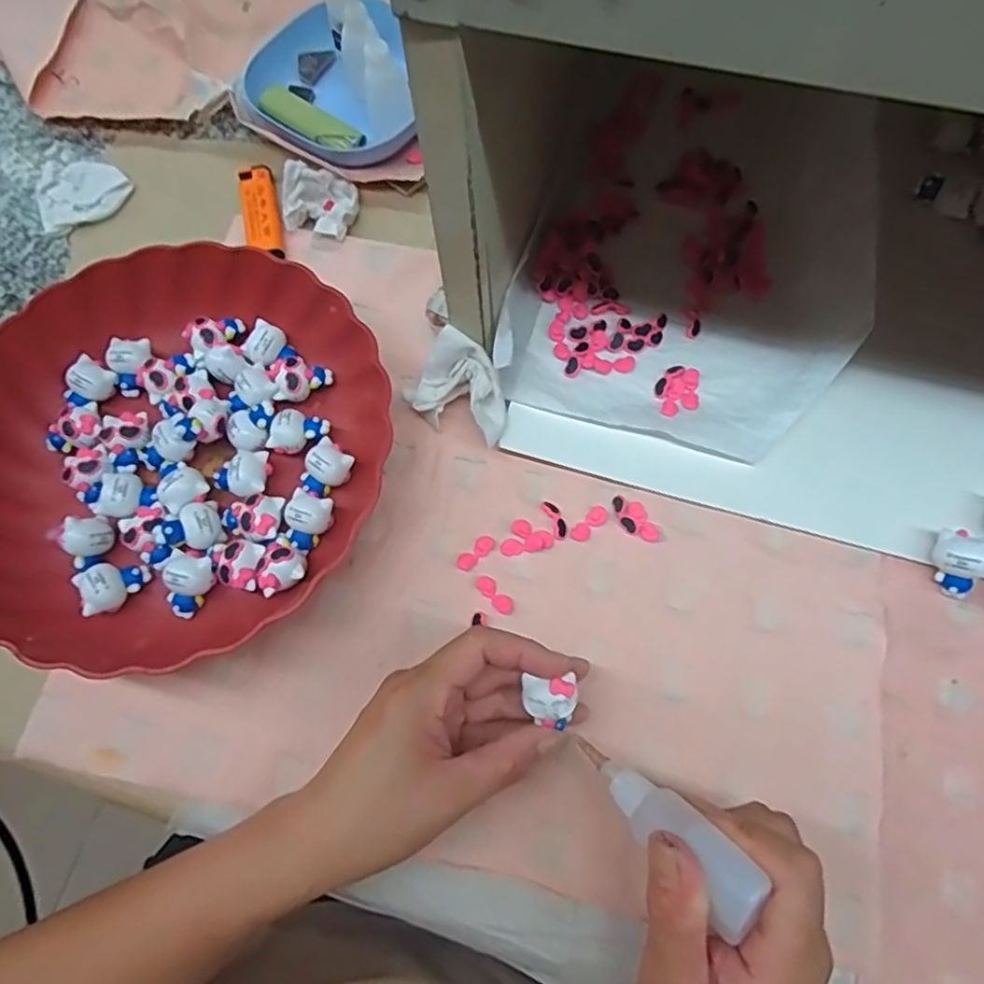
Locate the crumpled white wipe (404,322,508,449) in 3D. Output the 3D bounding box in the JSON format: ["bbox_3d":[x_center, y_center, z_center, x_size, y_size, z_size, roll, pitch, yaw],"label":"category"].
[{"bbox_3d":[-0.016,-0.058,0.370,0.060,0.040,0.045,25,74,11],"label":"crumpled white wipe"}]

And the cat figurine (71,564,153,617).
[{"bbox_3d":[-0.207,0.051,0.348,0.034,0.015,0.023,-27,71,-7],"label":"cat figurine"}]

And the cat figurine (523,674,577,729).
[{"bbox_3d":[0.028,0.099,0.300,0.025,0.015,0.024,-3,69,-3],"label":"cat figurine"}]

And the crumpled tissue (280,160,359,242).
[{"bbox_3d":[-0.118,-0.201,0.436,0.049,0.024,0.049,13,71,7],"label":"crumpled tissue"}]

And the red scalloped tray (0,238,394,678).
[{"bbox_3d":[-0.187,-0.031,0.362,0.225,0.046,0.237,36,76,14],"label":"red scalloped tray"}]

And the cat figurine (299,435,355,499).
[{"bbox_3d":[-0.097,-0.014,0.364,0.025,0.012,0.031,38,76,14],"label":"cat figurine"}]

